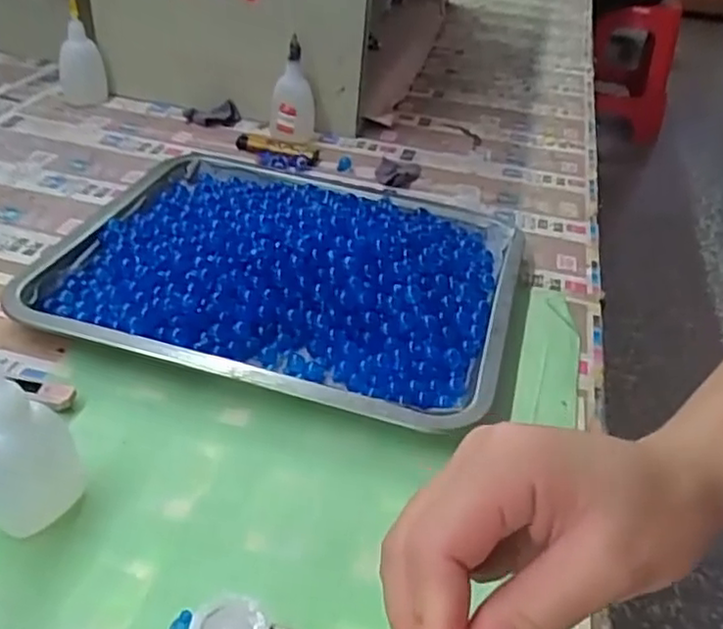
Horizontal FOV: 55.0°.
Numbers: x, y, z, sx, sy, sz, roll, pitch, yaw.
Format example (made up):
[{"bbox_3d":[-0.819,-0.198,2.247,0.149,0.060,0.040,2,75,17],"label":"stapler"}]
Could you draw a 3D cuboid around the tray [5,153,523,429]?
[{"bbox_3d":[-0.060,-0.048,0.494,0.331,0.050,0.266,12,37,10],"label":"tray"}]

